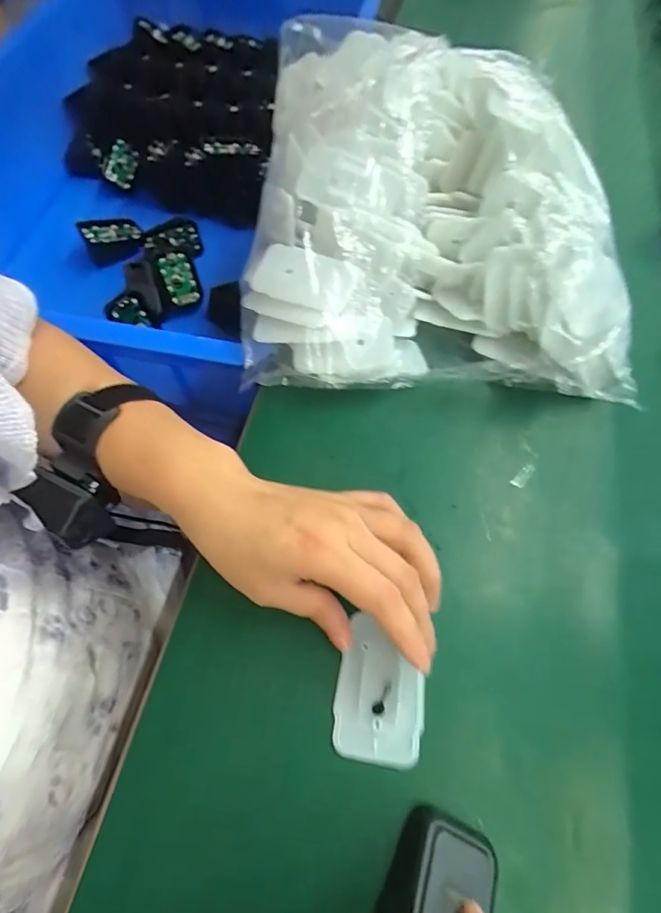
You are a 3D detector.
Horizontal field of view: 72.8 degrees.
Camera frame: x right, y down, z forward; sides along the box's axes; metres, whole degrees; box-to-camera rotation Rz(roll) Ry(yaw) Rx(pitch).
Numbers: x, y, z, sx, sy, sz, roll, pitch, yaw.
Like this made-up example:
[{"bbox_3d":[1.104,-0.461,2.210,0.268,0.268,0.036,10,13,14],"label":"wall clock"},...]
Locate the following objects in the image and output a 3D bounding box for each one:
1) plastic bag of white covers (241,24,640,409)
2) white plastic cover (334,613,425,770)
[{"bbox_3d":[0.074,-0.202,0.339,0.258,0.101,0.315,4,65,2],"label":"plastic bag of white covers"},{"bbox_3d":[0.027,0.124,0.240,0.046,0.005,0.067,10,65,5],"label":"white plastic cover"}]

